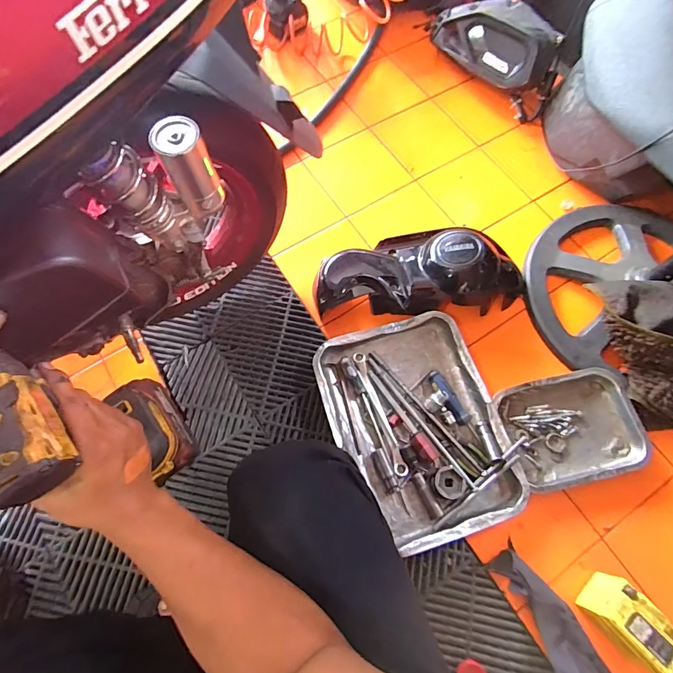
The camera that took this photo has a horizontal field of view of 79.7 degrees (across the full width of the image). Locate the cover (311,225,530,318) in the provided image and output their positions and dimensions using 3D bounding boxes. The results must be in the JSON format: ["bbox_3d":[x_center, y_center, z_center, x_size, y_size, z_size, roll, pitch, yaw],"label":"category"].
[{"bbox_3d":[0.177,-0.137,0.830,0.436,0.098,0.190,-5,68,-2],"label":"cover"}]

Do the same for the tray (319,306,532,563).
[{"bbox_3d":[0.146,0.159,0.746,0.295,0.041,0.393,-17,69,-7],"label":"tray"}]

